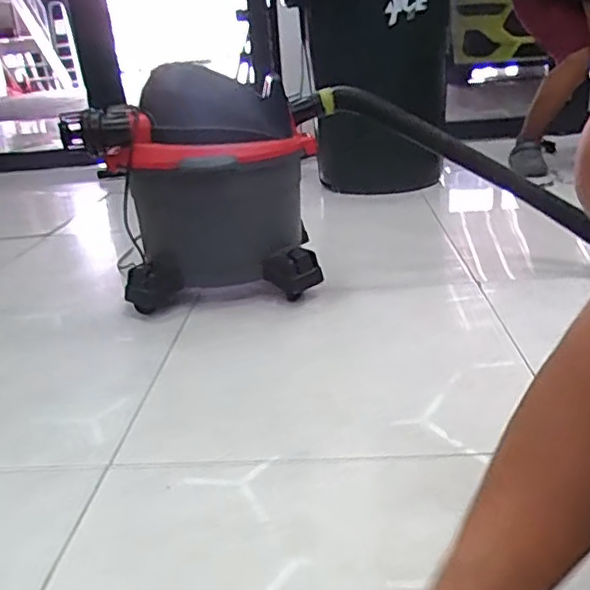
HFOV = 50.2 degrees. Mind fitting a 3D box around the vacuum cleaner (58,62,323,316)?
[{"bbox_3d":[-0.194,-0.222,1.345,0.458,0.427,0.355,-7,21,-7],"label":"vacuum cleaner"}]

